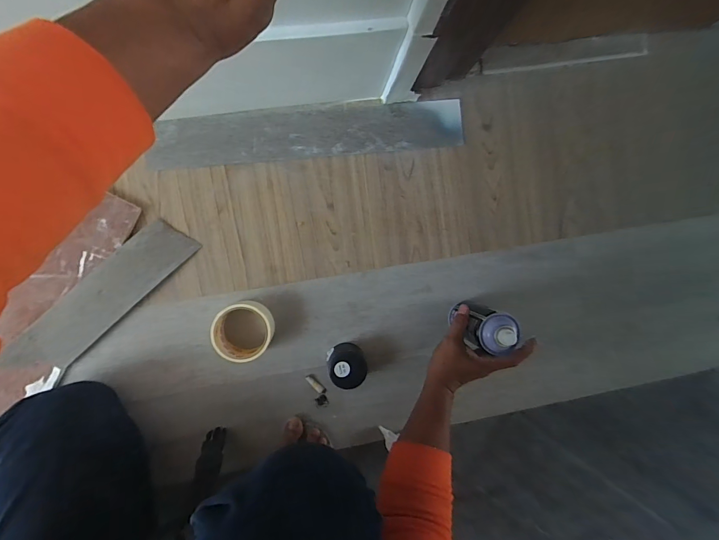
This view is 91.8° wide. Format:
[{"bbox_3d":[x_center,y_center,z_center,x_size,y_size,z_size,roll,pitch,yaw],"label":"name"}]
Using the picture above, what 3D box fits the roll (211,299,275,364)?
[{"bbox_3d":[-0.187,0.097,0.569,0.088,0.054,0.091,0,93,-6],"label":"roll"}]

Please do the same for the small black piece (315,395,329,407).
[{"bbox_3d":[-0.066,0.231,0.616,0.020,0.004,0.022,-1,95,-7],"label":"small black piece"}]

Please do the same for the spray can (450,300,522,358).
[{"bbox_3d":[0.200,0.089,0.552,0.063,0.136,0.062,11,94,-8],"label":"spray can"}]

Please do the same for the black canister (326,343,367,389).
[{"bbox_3d":[-0.020,0.161,0.591,0.061,0.054,0.059,0,93,-6],"label":"black canister"}]

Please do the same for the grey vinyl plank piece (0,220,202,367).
[{"bbox_3d":[-0.416,0.046,0.564,0.326,0.007,0.081,-42,102,-4],"label":"grey vinyl plank piece"}]

